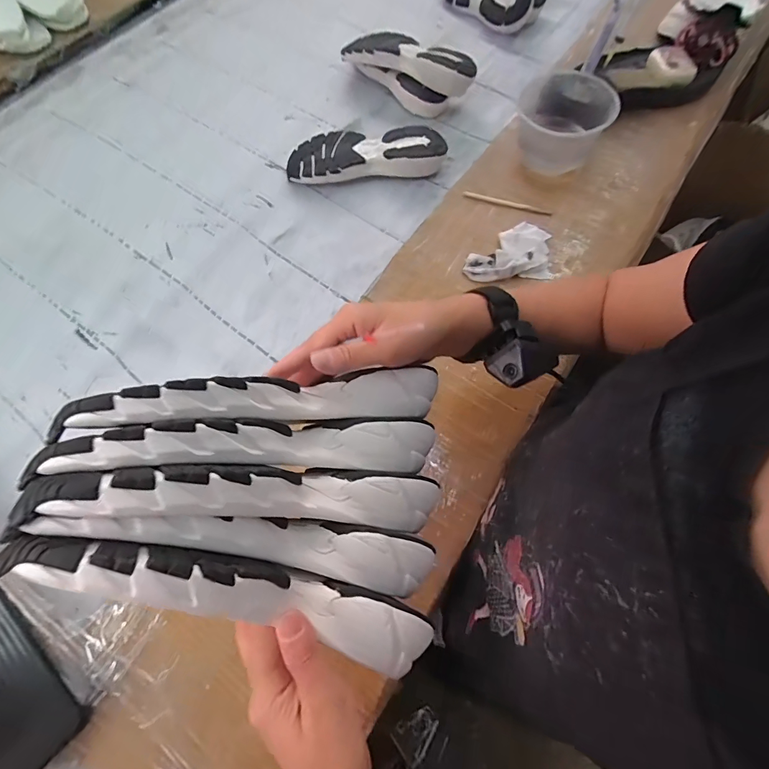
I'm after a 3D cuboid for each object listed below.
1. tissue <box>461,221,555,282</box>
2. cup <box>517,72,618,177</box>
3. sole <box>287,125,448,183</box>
[{"bbox_3d":[0.165,-0.180,0.535,0.117,0.022,0.091,-2,66,0],"label":"tissue"},{"bbox_3d":[0.257,-0.378,0.577,0.123,0.081,0.113,0,66,1],"label":"cup"},{"bbox_3d":[-0.031,-0.368,0.644,0.254,0.048,0.100,-2,66,0],"label":"sole"}]

